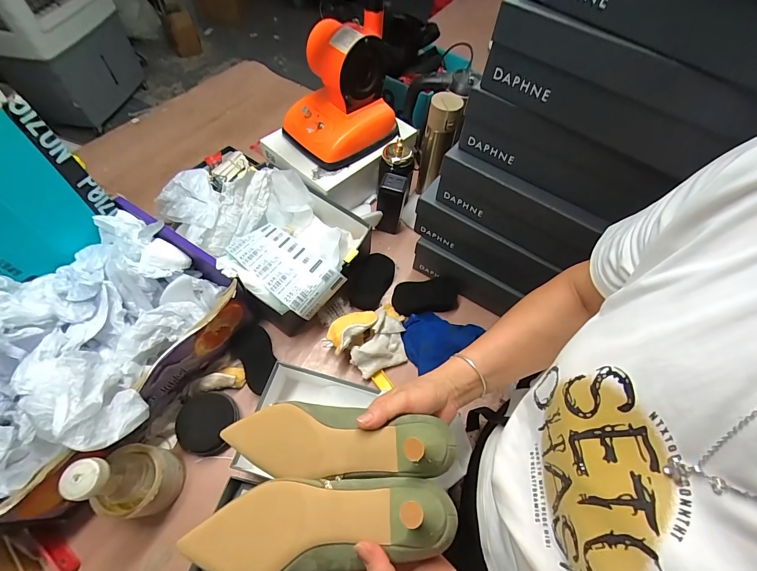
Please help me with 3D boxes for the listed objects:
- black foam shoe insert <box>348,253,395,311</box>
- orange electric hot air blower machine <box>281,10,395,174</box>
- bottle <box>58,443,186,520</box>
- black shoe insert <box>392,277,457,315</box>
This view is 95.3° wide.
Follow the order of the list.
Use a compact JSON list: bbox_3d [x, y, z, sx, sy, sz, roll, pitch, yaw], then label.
[{"bbox_3d":[-0.018,-0.012,0.723,0.086,0.012,0.120,33,81,-14],"label":"black foam shoe insert"},{"bbox_3d":[-0.073,-0.410,0.739,0.240,0.230,0.174,-38,69,-23],"label":"orange electric hot air blower machine"},{"bbox_3d":[-0.329,0.257,0.453,0.072,0.183,0.089,8,59,1],"label":"bottle"},{"bbox_3d":[0.097,0.022,0.716,0.133,0.020,0.070,-4,91,-3],"label":"black shoe insert"}]

